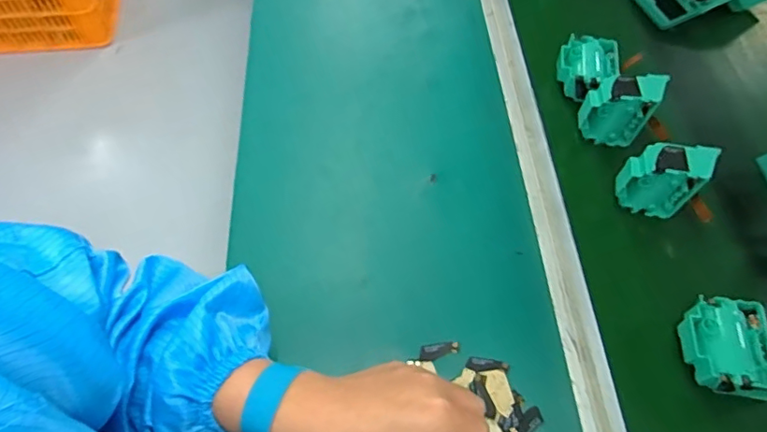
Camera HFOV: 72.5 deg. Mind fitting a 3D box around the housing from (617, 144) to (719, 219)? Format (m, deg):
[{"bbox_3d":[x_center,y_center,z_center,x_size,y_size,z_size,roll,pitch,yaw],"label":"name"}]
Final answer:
[{"bbox_3d":[0.267,-0.033,0.515,0.073,0.083,0.033,11,58,6],"label":"housing"}]

